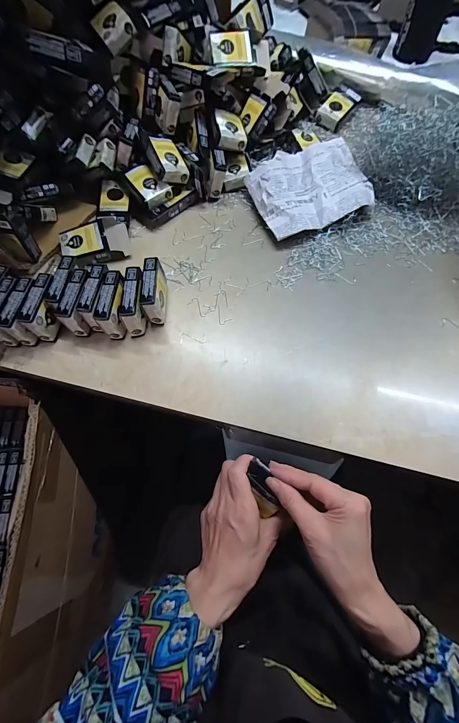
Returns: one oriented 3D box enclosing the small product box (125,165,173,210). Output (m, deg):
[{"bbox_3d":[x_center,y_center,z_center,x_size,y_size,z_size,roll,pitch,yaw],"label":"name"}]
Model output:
[{"bbox_3d":[-0.129,-0.280,0.486,0.047,0.024,0.066,-39,72,-14],"label":"small product box"}]

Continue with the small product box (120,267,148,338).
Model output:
[{"bbox_3d":[-0.124,-0.080,0.403,0.025,0.056,0.078,1,67,1],"label":"small product box"}]

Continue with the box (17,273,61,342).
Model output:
[{"bbox_3d":[-0.240,-0.070,0.401,0.025,0.053,0.074,8,67,4],"label":"box"}]

